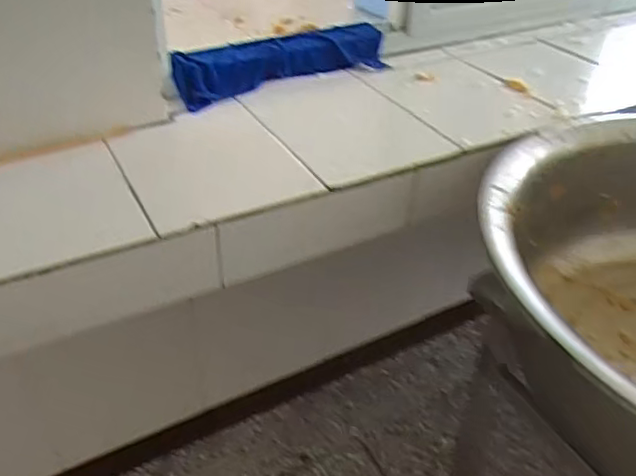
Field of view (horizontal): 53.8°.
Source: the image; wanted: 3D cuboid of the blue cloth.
[{"bbox_3d":[-0.069,-0.342,1.195,0.428,0.071,0.110,-22,43,-30],"label":"blue cloth"}]

